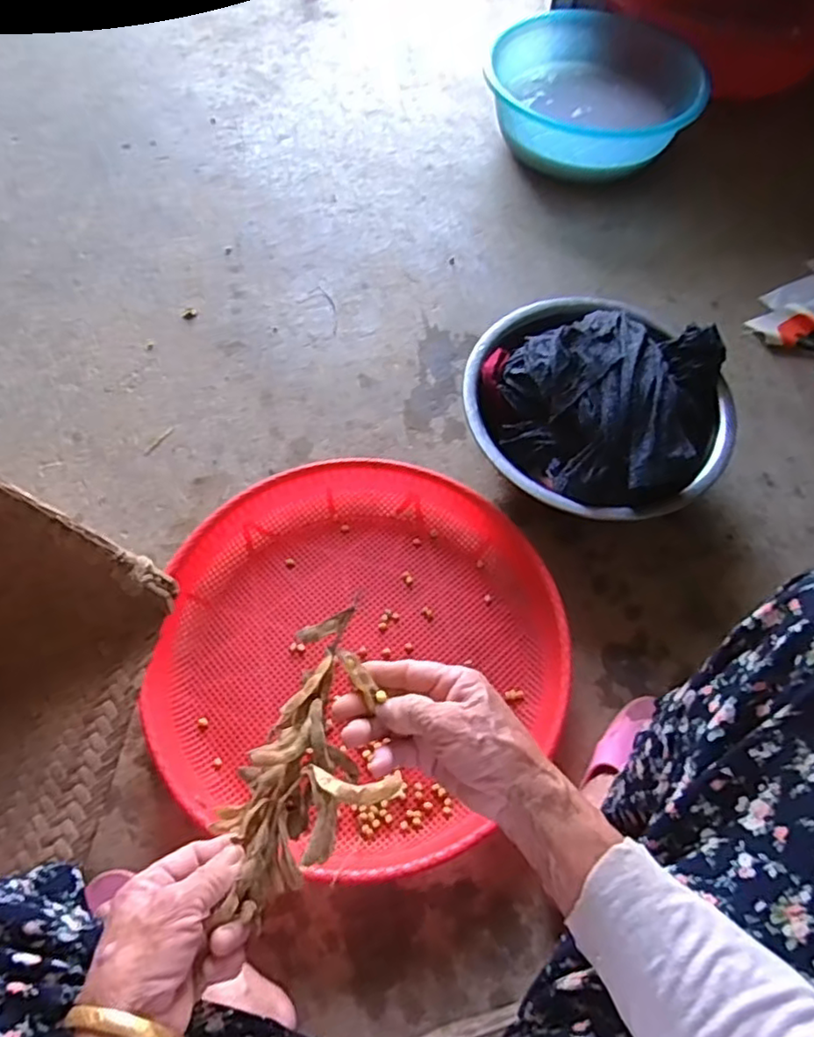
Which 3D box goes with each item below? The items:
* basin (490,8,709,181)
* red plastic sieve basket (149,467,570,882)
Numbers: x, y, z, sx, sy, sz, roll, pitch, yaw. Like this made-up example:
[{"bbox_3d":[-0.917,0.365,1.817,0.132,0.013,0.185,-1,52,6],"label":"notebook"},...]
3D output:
[{"bbox_3d":[0.343,-0.809,1.231,0.376,0.142,0.379,2,62,-3],"label":"basin"},{"bbox_3d":[-0.051,0.137,0.735,0.445,0.069,0.431,2,62,-3],"label":"red plastic sieve basket"}]

